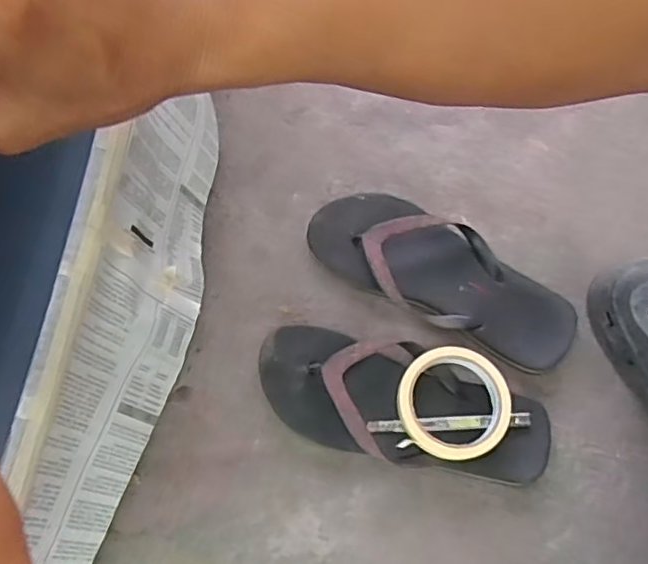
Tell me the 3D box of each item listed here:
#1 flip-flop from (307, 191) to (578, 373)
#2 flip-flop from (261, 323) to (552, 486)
[{"bbox_3d":[0.117,-0.010,0.584,0.270,0.046,0.105,30,74,8],"label":"flip-flop"},{"bbox_3d":[0.073,0.109,0.544,0.263,0.043,0.105,13,72,3],"label":"flip-flop"}]

